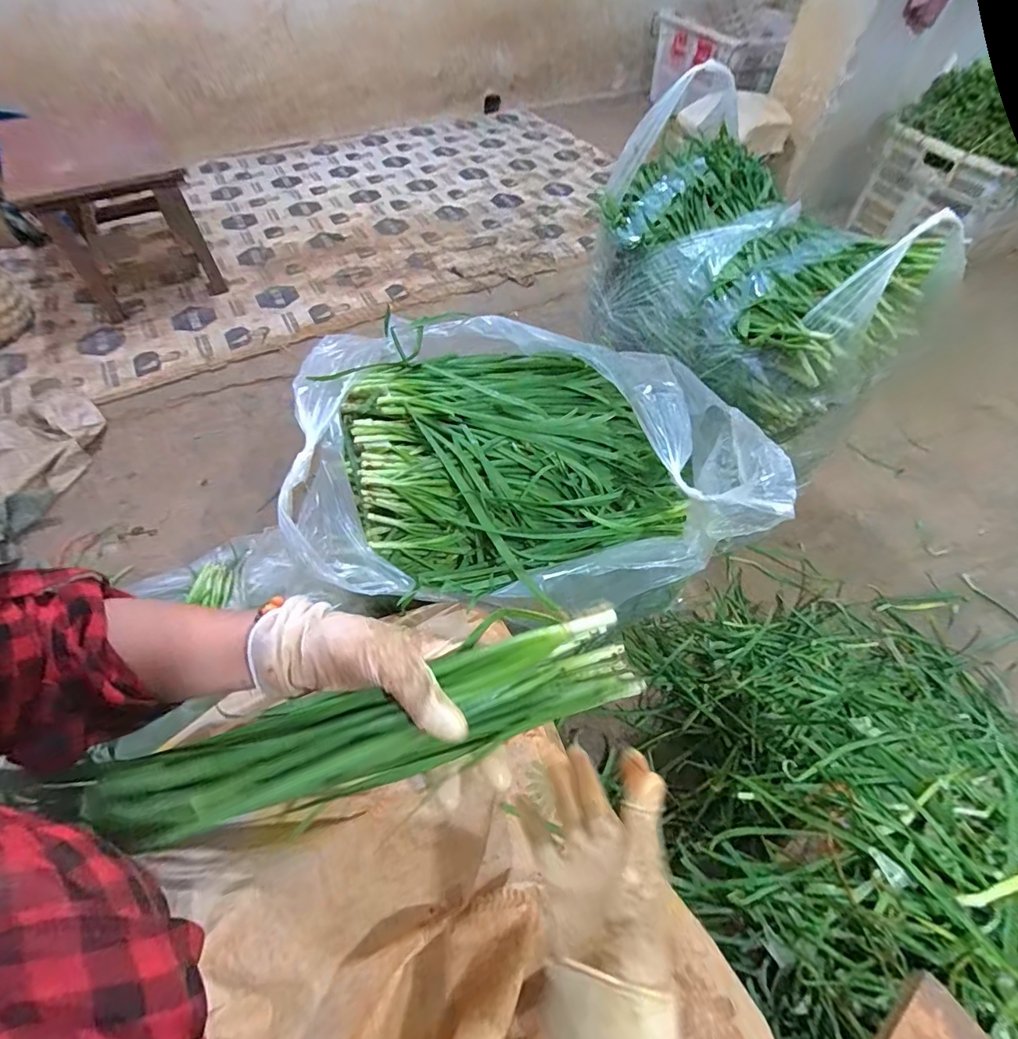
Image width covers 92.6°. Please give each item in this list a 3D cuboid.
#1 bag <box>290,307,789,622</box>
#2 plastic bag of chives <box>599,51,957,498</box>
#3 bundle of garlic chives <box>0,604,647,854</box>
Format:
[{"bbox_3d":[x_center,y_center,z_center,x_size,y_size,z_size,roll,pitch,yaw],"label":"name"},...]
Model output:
[{"bbox_3d":[0.014,-0.079,0.629,0.520,0.184,0.383,-4,56,-5],"label":"bag"},{"bbox_3d":[0.350,-0.384,0.762,0.305,0.255,0.501,-8,56,-8],"label":"plastic bag of chives"},{"bbox_3d":[-0.094,0.125,0.289,0.349,0.051,0.055,-14,57,-8],"label":"bundle of garlic chives"}]

